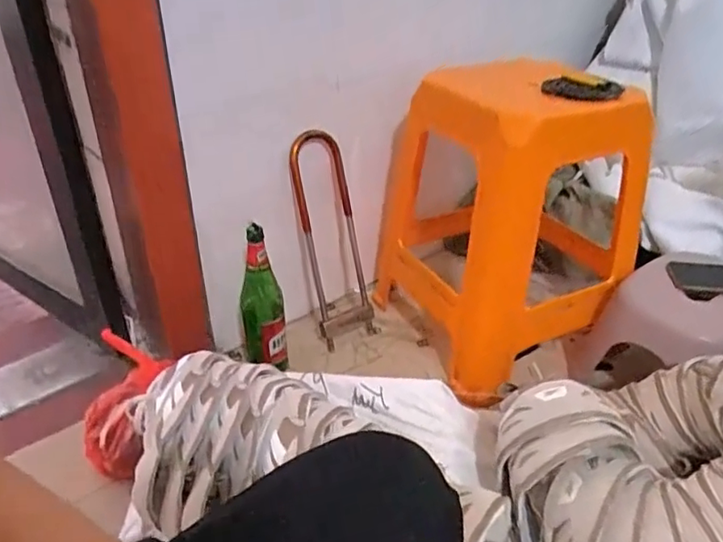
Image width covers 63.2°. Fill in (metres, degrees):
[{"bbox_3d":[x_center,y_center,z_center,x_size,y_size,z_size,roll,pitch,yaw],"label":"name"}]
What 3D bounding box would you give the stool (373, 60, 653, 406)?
[{"bbox_3d":[0.229,-0.102,1.054,0.340,0.449,0.403,-16,36,-23],"label":"stool"}]

